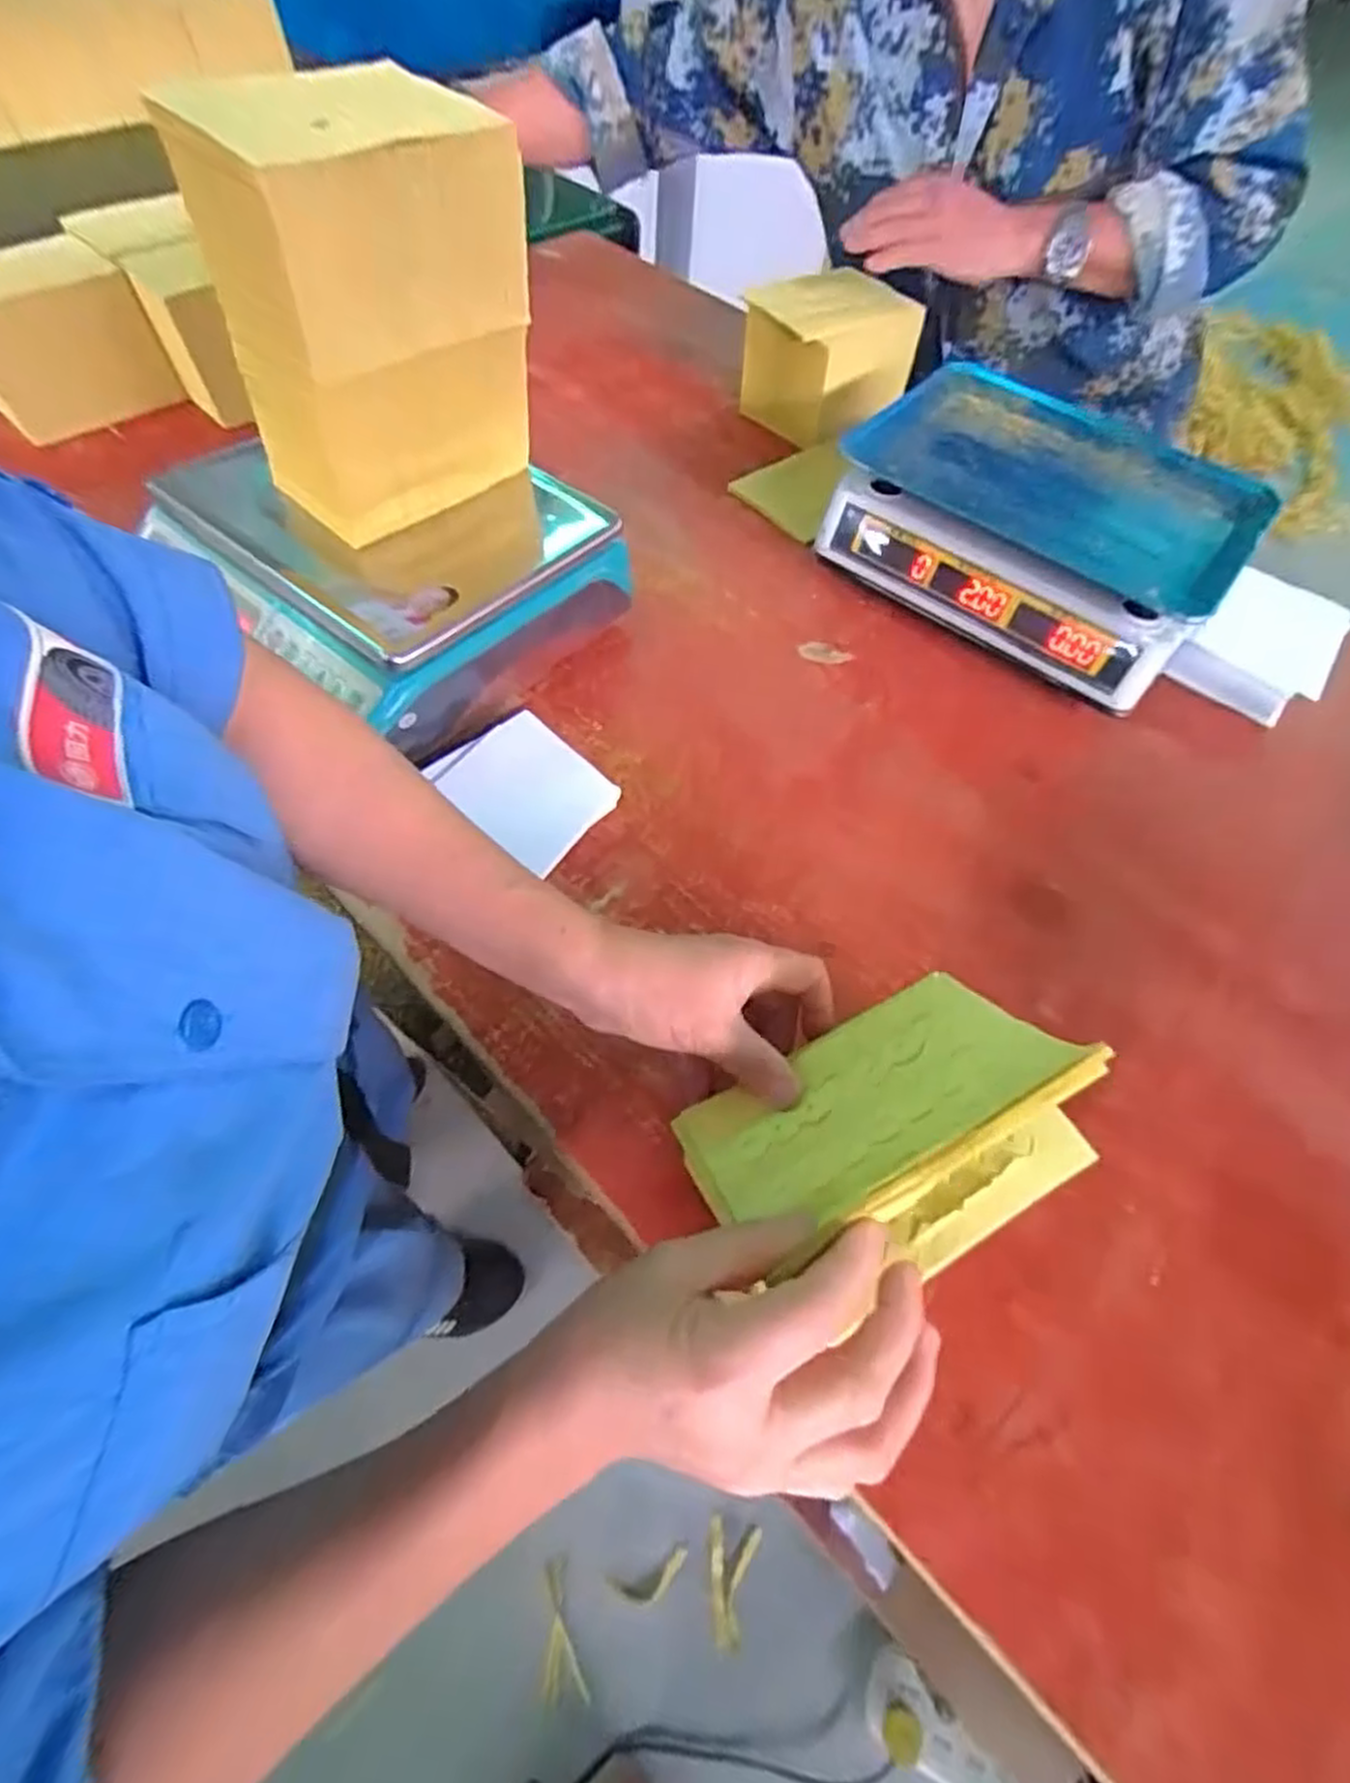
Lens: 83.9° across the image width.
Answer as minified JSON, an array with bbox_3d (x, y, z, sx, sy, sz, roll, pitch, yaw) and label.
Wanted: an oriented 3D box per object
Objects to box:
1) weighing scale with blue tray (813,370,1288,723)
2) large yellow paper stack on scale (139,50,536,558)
[{"bbox_3d":[0.330,-0.339,0.692,0.329,0.096,0.247,36,62,17],"label":"weighing scale with blue tray"},{"bbox_3d":[-0.199,-0.379,0.505,0.162,0.203,0.126,-39,68,-23],"label":"large yellow paper stack on scale"}]

